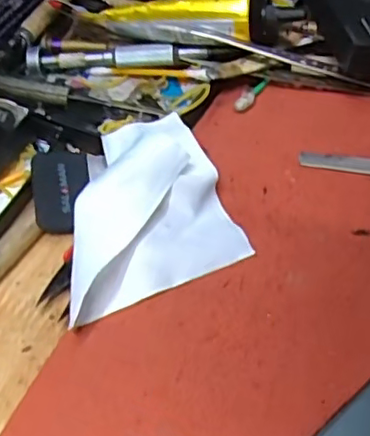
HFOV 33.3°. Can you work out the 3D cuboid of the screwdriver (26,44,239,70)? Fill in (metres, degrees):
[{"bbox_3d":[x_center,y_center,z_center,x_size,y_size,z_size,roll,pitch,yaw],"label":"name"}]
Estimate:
[{"bbox_3d":[-0.029,-0.085,0.324,0.108,0.011,0.008,0,50,3],"label":"screwdriver"}]

